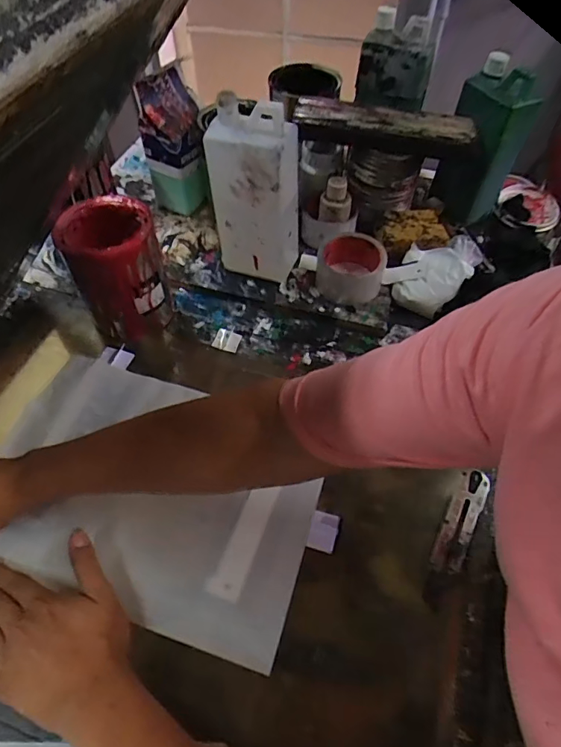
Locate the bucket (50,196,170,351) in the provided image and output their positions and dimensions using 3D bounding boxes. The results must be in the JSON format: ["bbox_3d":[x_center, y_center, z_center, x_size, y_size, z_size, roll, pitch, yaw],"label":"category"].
[{"bbox_3d":[-0.198,-0.125,0.585,0.108,0.135,0.089,-20,56,-16],"label":"bucket"}]

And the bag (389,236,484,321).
[{"bbox_3d":[0.211,-0.138,0.639,0.089,0.055,0.103,24,57,16],"label":"bag"}]

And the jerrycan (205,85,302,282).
[{"bbox_3d":[-0.029,-0.219,0.598,0.105,0.223,0.058,17,56,11],"label":"jerrycan"}]

